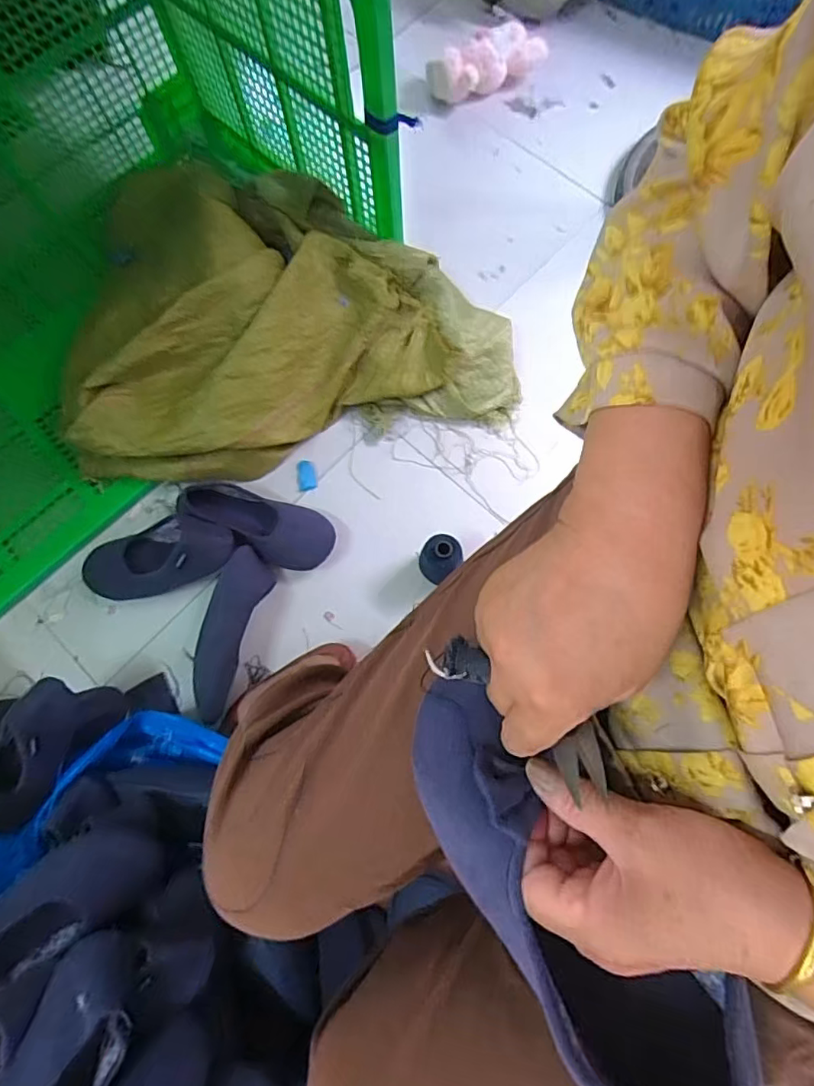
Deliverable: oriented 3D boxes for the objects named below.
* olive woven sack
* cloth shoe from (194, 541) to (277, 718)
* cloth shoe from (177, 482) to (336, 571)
[{"bbox_3d":[-0.201,-0.375,0.870,0.669,0.192,0.452,-12,74,-1],"label":"olive woven sack"},{"bbox_3d":[-0.261,0.128,0.802,0.068,0.061,0.240,14,75,6],"label":"cloth shoe"},{"bbox_3d":[-0.231,-0.031,0.833,0.233,0.071,0.100,16,75,7],"label":"cloth shoe"}]

